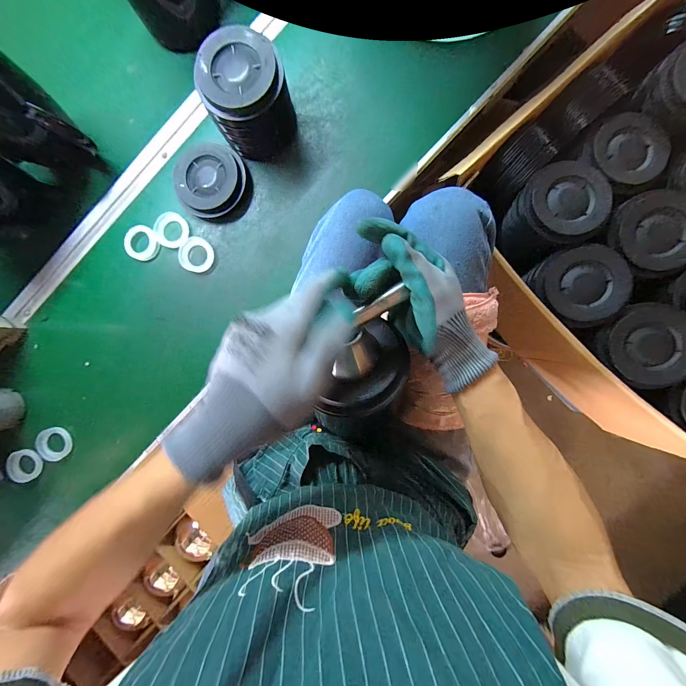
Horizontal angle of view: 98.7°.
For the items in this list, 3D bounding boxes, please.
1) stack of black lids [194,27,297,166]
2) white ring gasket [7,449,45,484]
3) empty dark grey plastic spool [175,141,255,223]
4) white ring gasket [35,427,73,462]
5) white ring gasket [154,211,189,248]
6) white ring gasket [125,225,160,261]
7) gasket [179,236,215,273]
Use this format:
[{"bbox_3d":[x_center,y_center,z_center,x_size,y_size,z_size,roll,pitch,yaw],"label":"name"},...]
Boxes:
[{"bbox_3d":[-0.139,-0.365,0.449,0.123,0.108,0.119,-14,89,5],"label":"stack of black lids"},{"bbox_3d":[-0.581,0.226,0.540,0.059,0.014,0.061,0,90,5],"label":"white ring gasket"},{"bbox_3d":[-0.221,-0.270,0.496,0.131,0.025,0.115,25,92,5],"label":"empty dark grey plastic spool"},{"bbox_3d":[-0.524,0.184,0.534,0.062,0.016,0.059,0,90,5],"label":"white ring gasket"},{"bbox_3d":[-0.297,-0.195,0.509,0.056,0.007,0.058,0,90,5],"label":"white ring gasket"},{"bbox_3d":[-0.350,-0.175,0.511,0.062,0.013,0.055,37,93,4],"label":"white ring gasket"},{"bbox_3d":[-0.254,-0.153,0.509,0.057,0.007,0.059,0,90,5],"label":"gasket"}]

